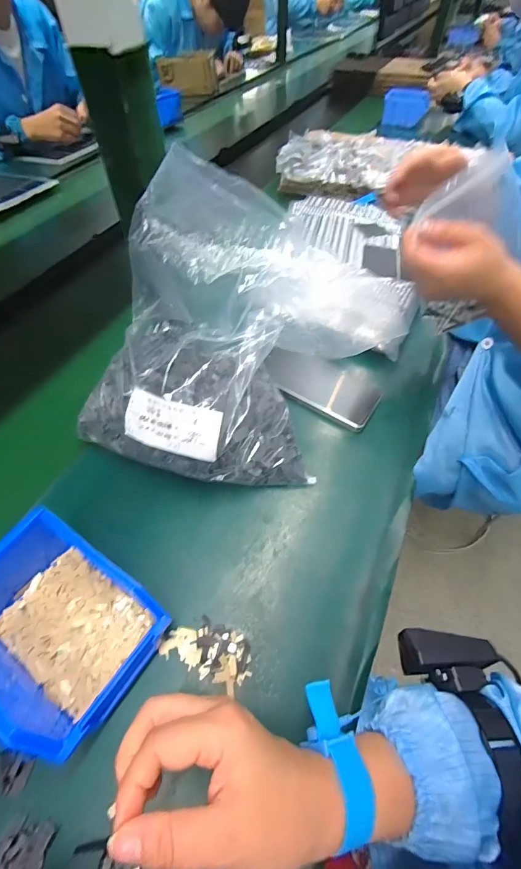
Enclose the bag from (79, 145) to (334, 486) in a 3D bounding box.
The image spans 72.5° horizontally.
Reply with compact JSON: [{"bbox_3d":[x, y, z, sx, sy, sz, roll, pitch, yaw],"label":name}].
[{"bbox_3d":[-0.070,-0.083,0.345,0.264,0.225,0.185,1,54,3],"label":"bag"}]

